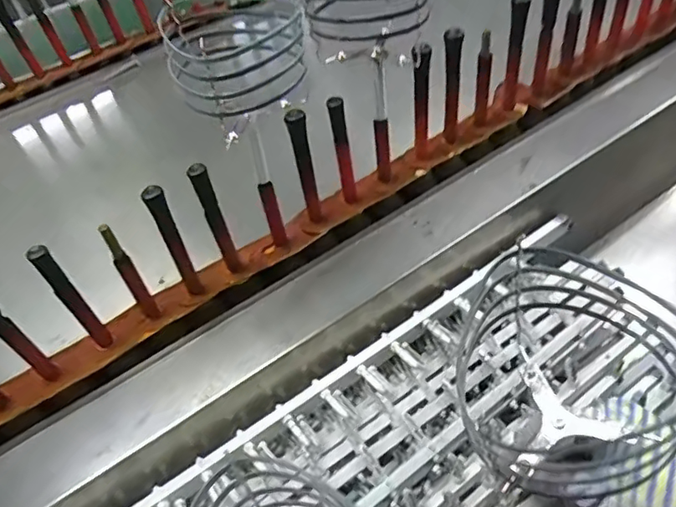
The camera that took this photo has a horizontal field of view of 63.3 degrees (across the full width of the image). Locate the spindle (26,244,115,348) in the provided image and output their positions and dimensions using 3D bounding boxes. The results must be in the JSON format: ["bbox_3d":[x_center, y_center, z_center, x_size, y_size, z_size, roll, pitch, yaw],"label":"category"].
[{"bbox_3d":[-0.244,0.047,0.512,0.017,0.150,0.016,37,63,28],"label":"spindle"}]

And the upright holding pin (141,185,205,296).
[{"bbox_3d":[-0.159,-0.007,0.539,0.017,0.140,0.023,-27,55,-16],"label":"upright holding pin"}]

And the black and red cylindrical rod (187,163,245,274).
[{"bbox_3d":[-0.122,-0.030,0.556,0.018,0.142,0.023,-27,55,-16],"label":"black and red cylindrical rod"}]

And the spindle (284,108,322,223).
[{"bbox_3d":[-0.036,-0.087,0.583,0.020,0.144,0.018,-19,53,-10],"label":"spindle"}]

